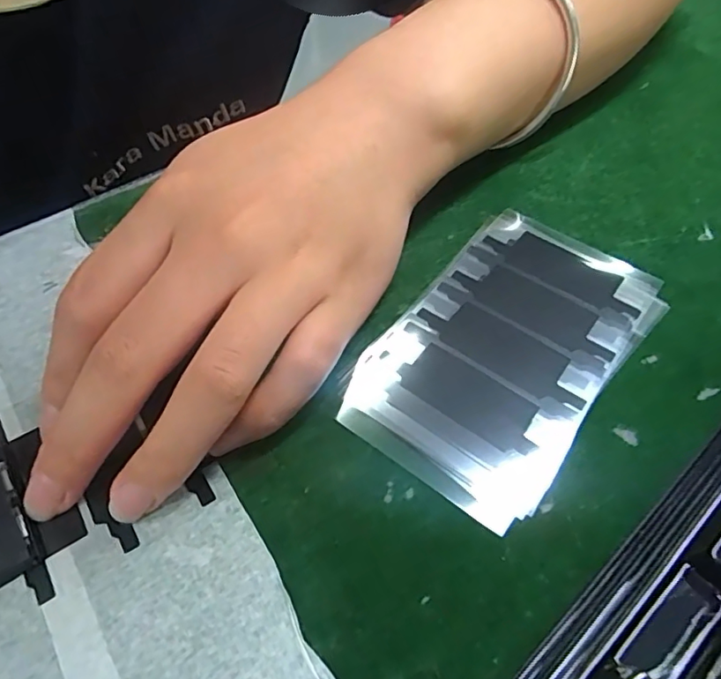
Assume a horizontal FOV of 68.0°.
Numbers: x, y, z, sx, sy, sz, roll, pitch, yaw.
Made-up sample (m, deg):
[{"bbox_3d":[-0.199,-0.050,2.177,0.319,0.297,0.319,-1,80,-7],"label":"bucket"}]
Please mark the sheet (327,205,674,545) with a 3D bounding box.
[{"bbox_3d":[0.047,0.000,0.169,0.063,0.004,0.107,34,61,22],"label":"sheet"}]

